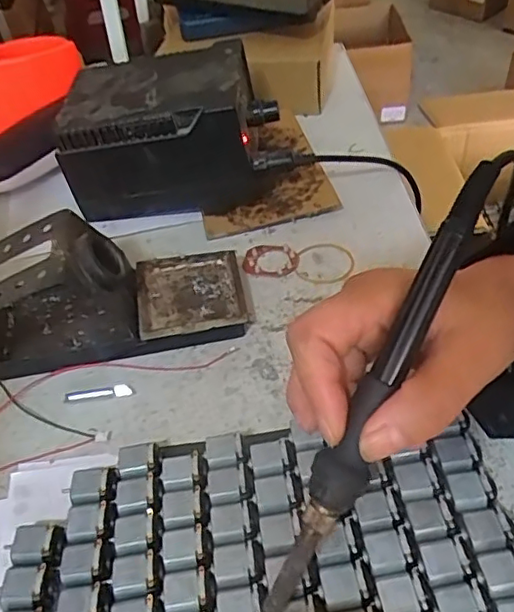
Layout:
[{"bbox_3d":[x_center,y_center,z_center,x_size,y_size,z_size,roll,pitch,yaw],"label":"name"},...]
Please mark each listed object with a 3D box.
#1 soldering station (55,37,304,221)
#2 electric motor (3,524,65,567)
[{"bbox_3d":[-0.067,-0.138,0.473,0.162,0.096,0.108,-6,46,0],"label":"soldering station"},{"bbox_3d":[-0.108,0.118,0.288,0.029,0.014,0.019,-4,46,2],"label":"electric motor"}]

